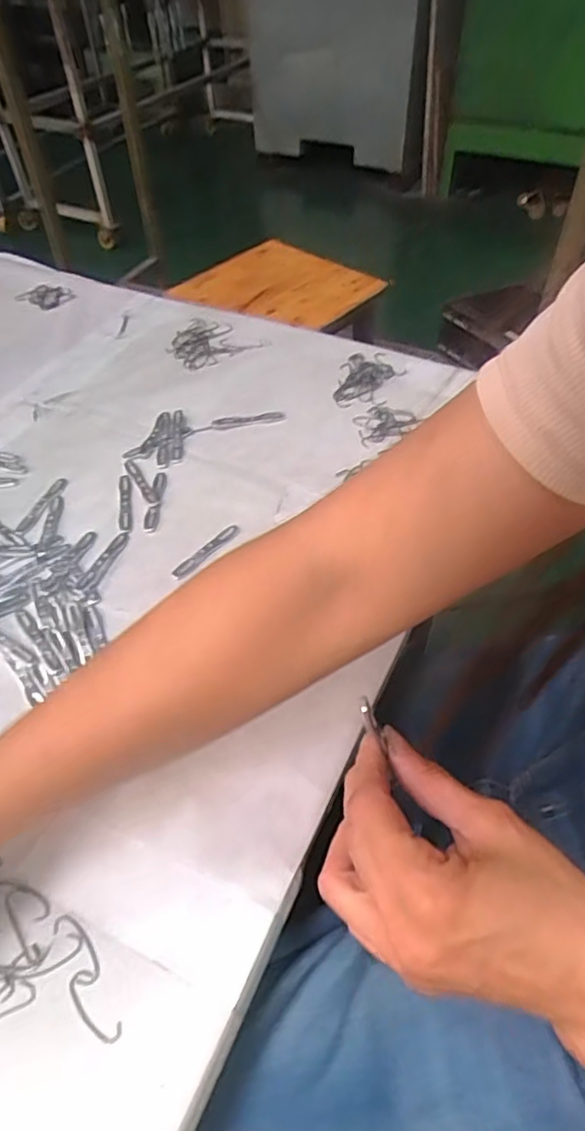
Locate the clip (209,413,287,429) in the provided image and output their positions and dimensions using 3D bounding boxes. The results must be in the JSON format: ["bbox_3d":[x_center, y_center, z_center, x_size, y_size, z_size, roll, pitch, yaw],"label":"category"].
[{"bbox_3d":[-0.042,-0.141,0.592,0.071,0.005,0.012,-11,51,-8],"label":"clip"}]

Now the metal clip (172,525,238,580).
[{"bbox_3d":[-0.069,-0.013,0.489,0.012,0.004,0.070,33,58,24],"label":"metal clip"}]

